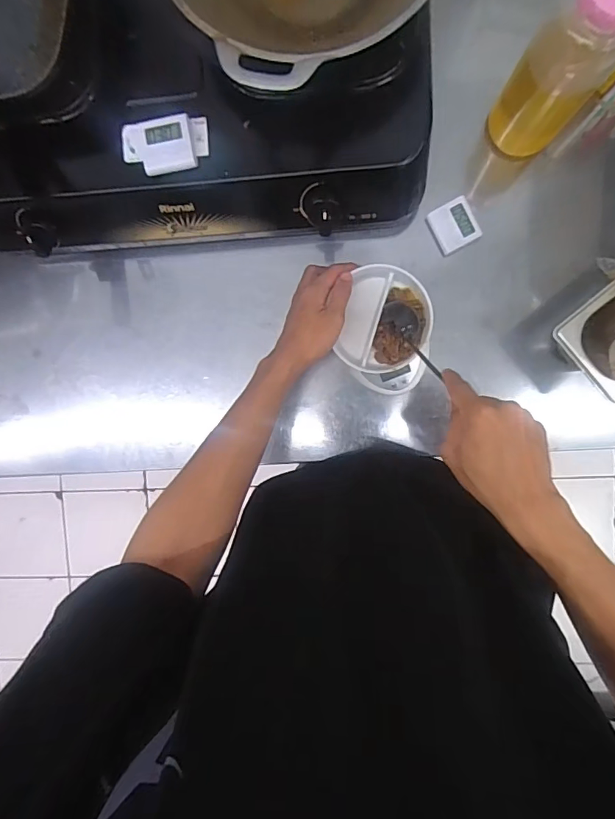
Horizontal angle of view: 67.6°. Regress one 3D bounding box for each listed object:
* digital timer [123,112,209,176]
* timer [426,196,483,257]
[{"bbox_3d":[-0.158,-0.292,0.508,0.095,0.021,0.052,-5,94,5],"label":"digital timer"},{"bbox_3d":[0.186,-0.234,0.586,0.055,0.009,0.058,-28,92,6],"label":"timer"}]

